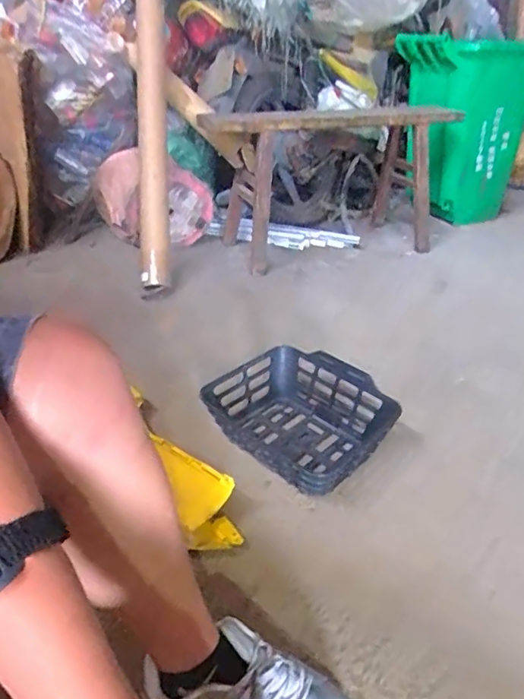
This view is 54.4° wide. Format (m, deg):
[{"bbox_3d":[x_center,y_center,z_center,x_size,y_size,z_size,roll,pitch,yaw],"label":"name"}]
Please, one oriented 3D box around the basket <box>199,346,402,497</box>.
[{"bbox_3d":[0.076,0.136,1.036,0.324,0.121,0.268,25,40,34],"label":"basket"}]

